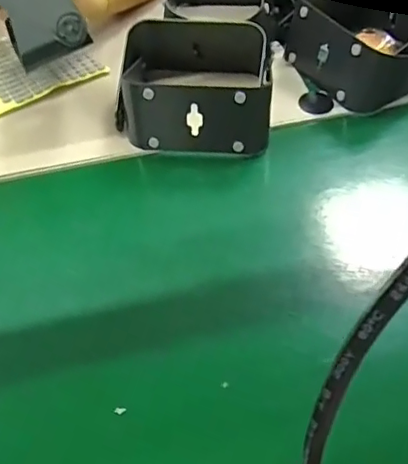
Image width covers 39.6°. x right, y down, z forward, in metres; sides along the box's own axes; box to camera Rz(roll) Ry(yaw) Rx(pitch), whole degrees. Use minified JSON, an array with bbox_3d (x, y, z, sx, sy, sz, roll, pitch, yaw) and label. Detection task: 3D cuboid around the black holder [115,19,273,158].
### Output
[{"bbox_3d":[-0.011,-0.164,0.603,0.156,0.080,0.160,-1,51,3],"label":"black holder"}]

